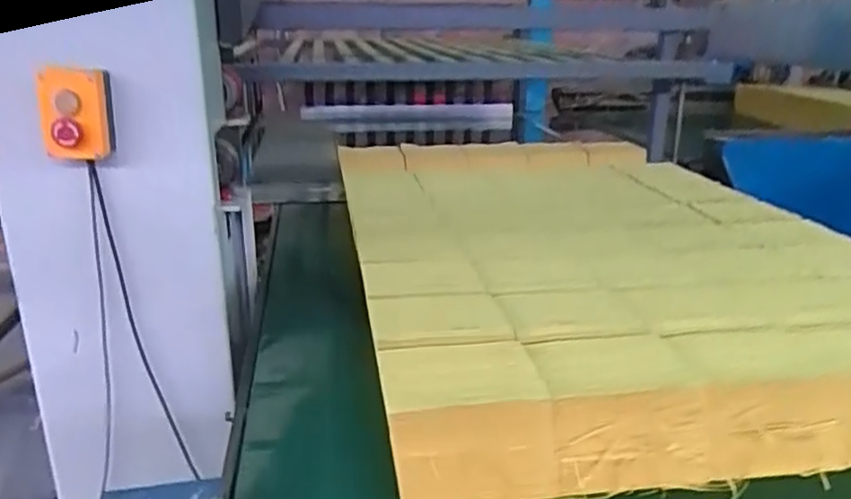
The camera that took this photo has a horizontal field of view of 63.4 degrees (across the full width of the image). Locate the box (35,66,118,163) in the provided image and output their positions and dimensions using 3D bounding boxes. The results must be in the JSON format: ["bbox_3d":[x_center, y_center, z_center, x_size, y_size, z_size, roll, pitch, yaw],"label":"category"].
[{"bbox_3d":[-0.436,-0.170,0.863,0.078,0.107,0.070,-8,20,-22],"label":"box"}]

